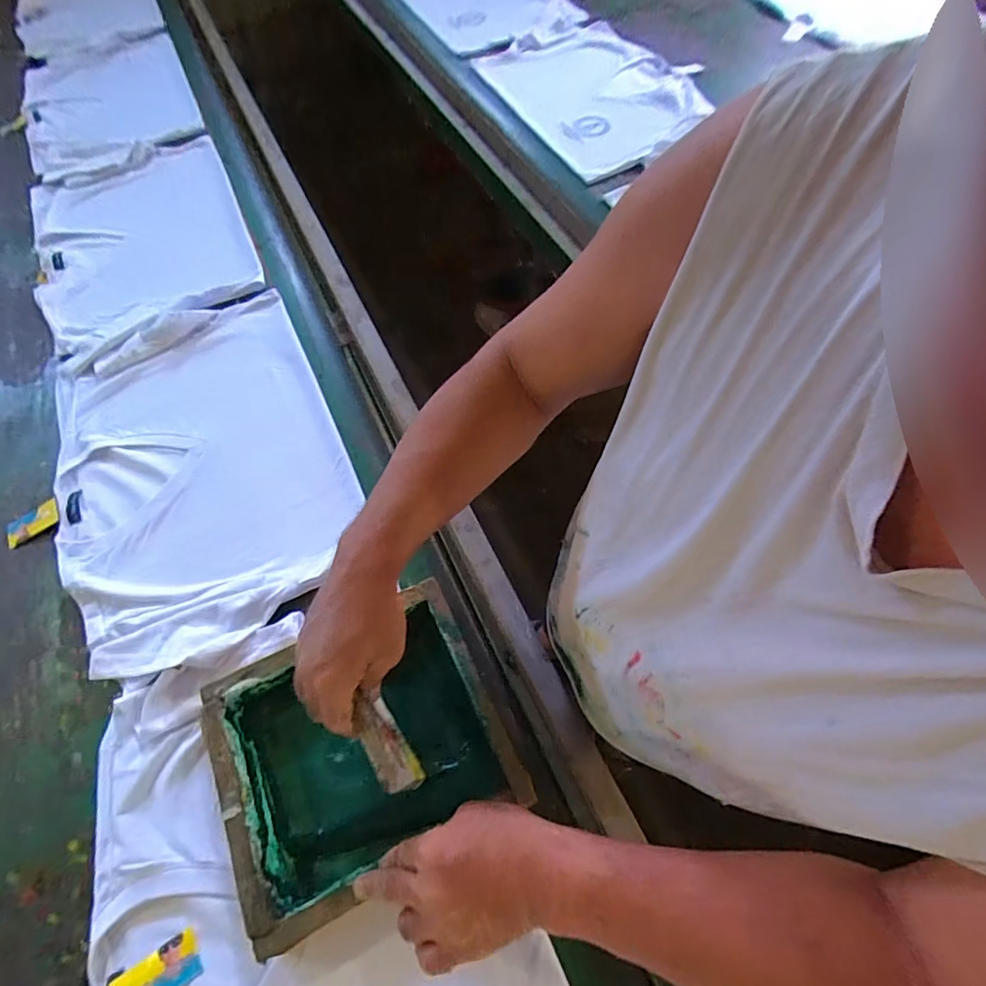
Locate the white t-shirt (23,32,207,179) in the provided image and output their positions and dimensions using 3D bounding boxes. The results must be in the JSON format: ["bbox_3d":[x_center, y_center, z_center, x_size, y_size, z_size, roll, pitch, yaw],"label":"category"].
[{"bbox_3d":[-0.894,-0.912,1.145,0.367,0.042,0.535,-24,64,-11],"label":"white t-shirt"}]

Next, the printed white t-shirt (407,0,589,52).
[{"bbox_3d":[-0.008,-1.323,1.315,0.373,0.037,0.549,-31,70,-12],"label":"printed white t-shirt"}]

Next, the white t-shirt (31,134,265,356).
[{"bbox_3d":[-0.655,-0.490,0.906,0.358,0.031,0.543,-23,64,-10],"label":"white t-shirt"}]

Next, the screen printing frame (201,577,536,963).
[{"bbox_3d":[-0.129,0.247,0.497,0.259,0.051,0.230,-24,64,-11],"label":"screen printing frame"}]

